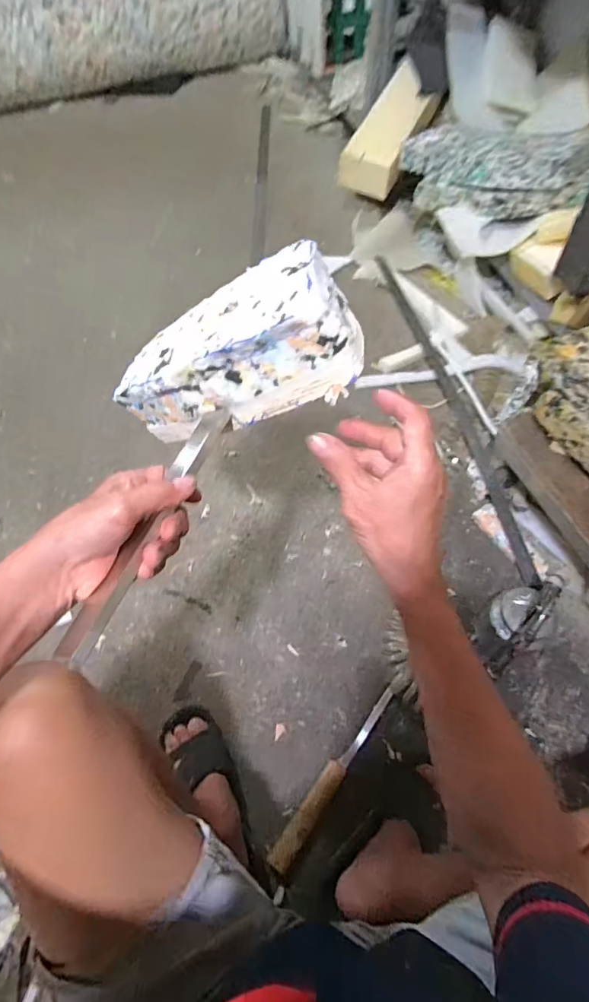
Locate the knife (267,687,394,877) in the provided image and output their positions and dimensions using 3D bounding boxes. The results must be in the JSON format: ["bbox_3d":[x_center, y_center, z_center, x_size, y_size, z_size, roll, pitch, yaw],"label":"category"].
[{"bbox_3d":[0.063,0.416,0.743,0.032,0.030,0.299,32,66,20],"label":"knife"}]

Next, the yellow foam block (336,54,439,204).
[{"bbox_3d":[0.278,-1.080,1.396,0.161,0.106,0.440,21,76,15],"label":"yellow foam block"}]

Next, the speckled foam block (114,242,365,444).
[{"bbox_3d":[-0.069,-0.118,0.419,0.259,0.091,0.068,-9,52,39],"label":"speckled foam block"}]

